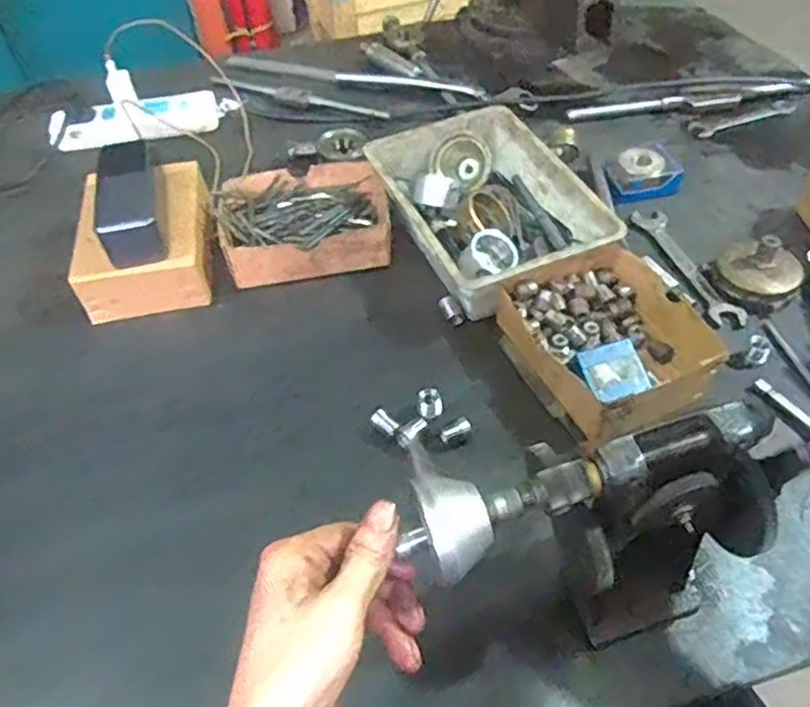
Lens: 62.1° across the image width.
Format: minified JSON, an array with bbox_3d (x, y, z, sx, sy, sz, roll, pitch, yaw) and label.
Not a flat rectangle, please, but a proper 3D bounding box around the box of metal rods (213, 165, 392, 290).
[{"bbox_3d":[-0.103,-0.141,0.706,0.170,0.041,0.142,-10,50,-5],"label":"box of metal rods"}]

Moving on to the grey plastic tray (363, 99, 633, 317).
[{"bbox_3d":[0.079,-0.153,0.688,0.168,0.062,0.247,-20,51,-14],"label":"grey plastic tray"}]

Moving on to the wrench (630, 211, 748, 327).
[{"bbox_3d":[0.285,-0.089,0.679,0.030,0.008,0.173,-15,50,-9],"label":"wrench"}]

